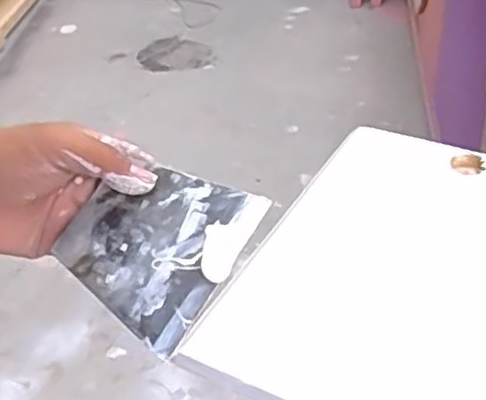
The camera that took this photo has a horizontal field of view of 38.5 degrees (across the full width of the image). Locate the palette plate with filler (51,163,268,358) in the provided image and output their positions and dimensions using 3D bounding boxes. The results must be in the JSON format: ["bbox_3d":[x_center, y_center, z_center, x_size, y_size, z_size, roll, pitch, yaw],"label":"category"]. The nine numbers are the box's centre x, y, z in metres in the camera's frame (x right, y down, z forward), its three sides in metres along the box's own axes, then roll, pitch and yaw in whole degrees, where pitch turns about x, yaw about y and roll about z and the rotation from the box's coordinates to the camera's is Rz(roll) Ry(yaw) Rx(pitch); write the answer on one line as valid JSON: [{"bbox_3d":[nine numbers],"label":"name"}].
[{"bbox_3d":[-0.053,0.025,0.411,0.097,0.004,0.102,26,69,18],"label":"palette plate with filler"}]

